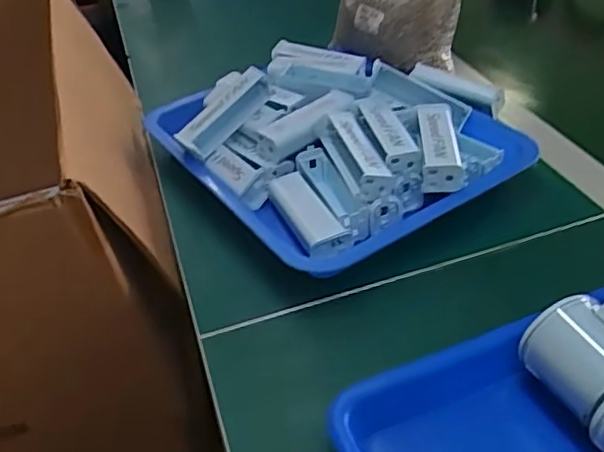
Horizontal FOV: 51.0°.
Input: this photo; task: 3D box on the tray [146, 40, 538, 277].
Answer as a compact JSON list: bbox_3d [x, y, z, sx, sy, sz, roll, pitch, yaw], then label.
[{"bbox_3d":[0.033,-0.105,0.615,0.288,0.067,0.313,-26,43,-24],"label":"tray"}]

